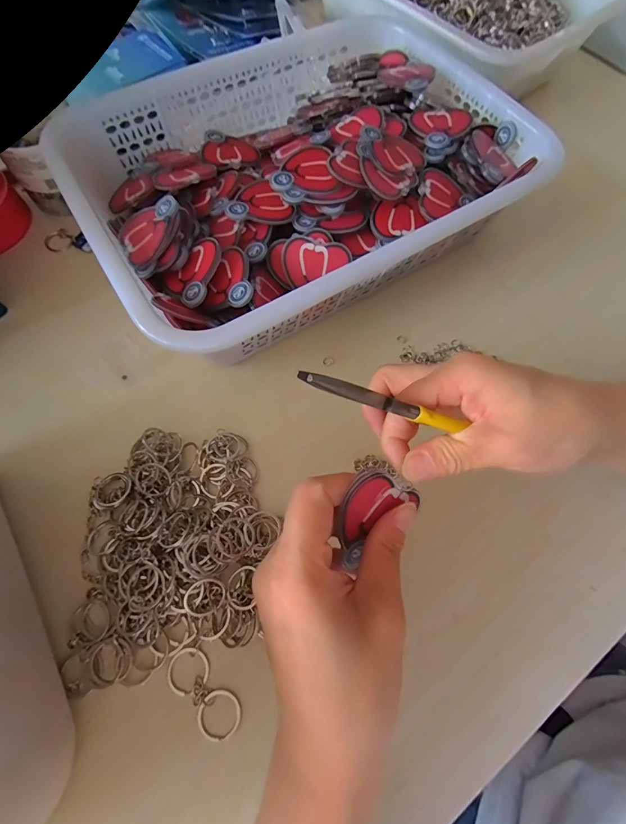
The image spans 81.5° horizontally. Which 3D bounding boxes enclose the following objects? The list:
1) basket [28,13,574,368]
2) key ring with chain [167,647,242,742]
[{"bbox_3d":[-0.014,-0.205,0.321,0.351,0.077,0.287,-31,73,-13],"label":"basket"},{"bbox_3d":[-0.065,0.167,0.215,0.024,0.004,0.053,-42,75,-16],"label":"key ring with chain"}]

